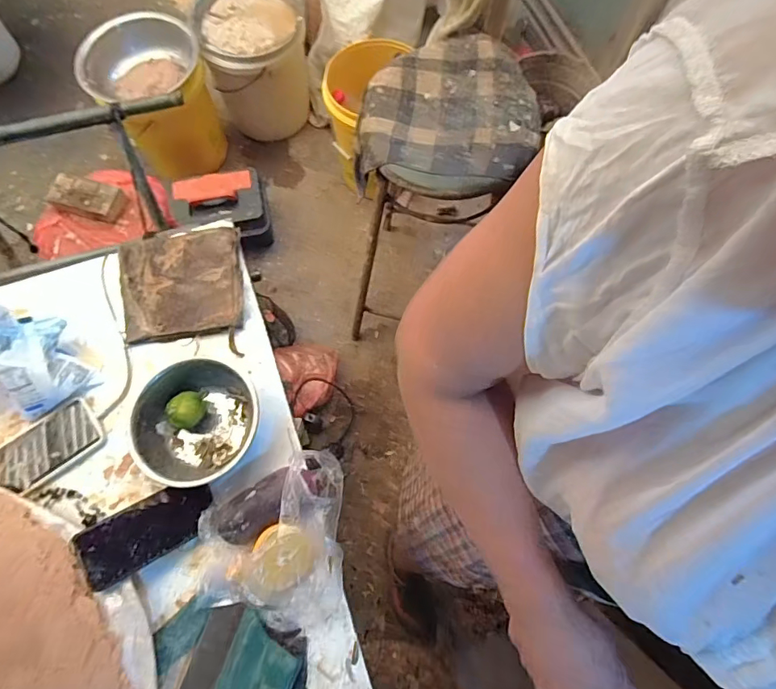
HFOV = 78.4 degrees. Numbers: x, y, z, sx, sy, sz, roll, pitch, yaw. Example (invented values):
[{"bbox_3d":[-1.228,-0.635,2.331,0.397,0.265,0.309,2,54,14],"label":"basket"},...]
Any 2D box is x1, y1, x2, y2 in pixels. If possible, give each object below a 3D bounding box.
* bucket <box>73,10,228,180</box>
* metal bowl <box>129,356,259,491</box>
[{"bbox_3d":[-0.699,-0.748,1.452,0.321,0.321,0.284,-23,73,-9],"label":"bucket"},{"bbox_3d":[-0.254,0.109,0.641,0.155,0.068,0.154,0,71,-1],"label":"metal bowl"}]

